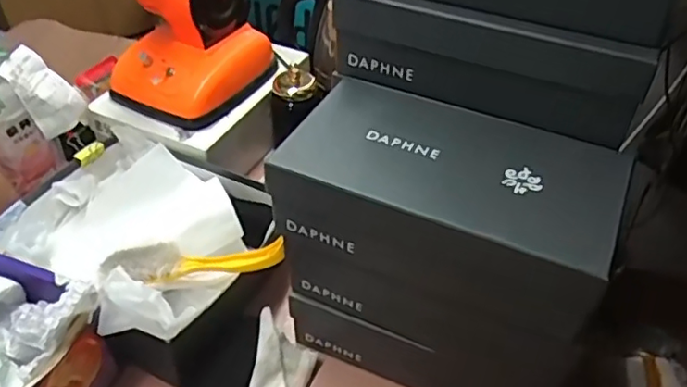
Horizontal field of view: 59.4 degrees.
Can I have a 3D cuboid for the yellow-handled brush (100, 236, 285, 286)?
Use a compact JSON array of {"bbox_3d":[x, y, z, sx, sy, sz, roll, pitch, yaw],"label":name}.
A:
[{"bbox_3d":[-0.176,0.077,0.694,0.219,0.046,0.051,4,44,2],"label":"yellow-handled brush"}]

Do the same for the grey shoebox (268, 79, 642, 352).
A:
[{"bbox_3d":[0.098,0.001,0.572,0.291,0.101,0.170,19,46,18],"label":"grey shoebox"}]

